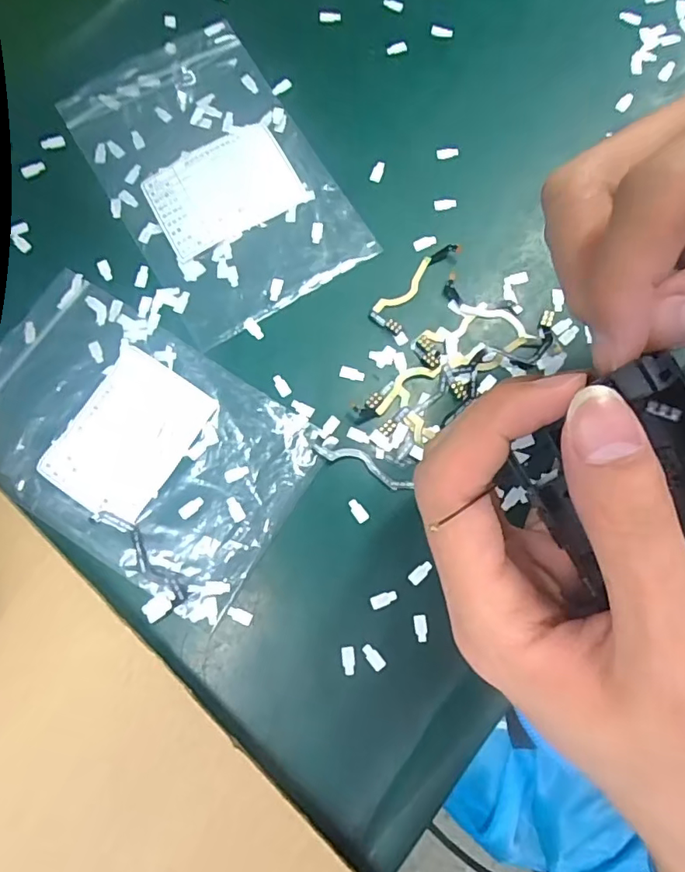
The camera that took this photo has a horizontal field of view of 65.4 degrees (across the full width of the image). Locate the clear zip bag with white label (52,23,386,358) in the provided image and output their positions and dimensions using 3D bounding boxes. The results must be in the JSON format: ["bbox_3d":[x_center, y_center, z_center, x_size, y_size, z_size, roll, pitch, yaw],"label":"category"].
[{"bbox_3d":[-0.064,-0.129,0.264,0.098,0.005,0.150,-32,78,-6],"label":"clear zip bag with white label"}]

